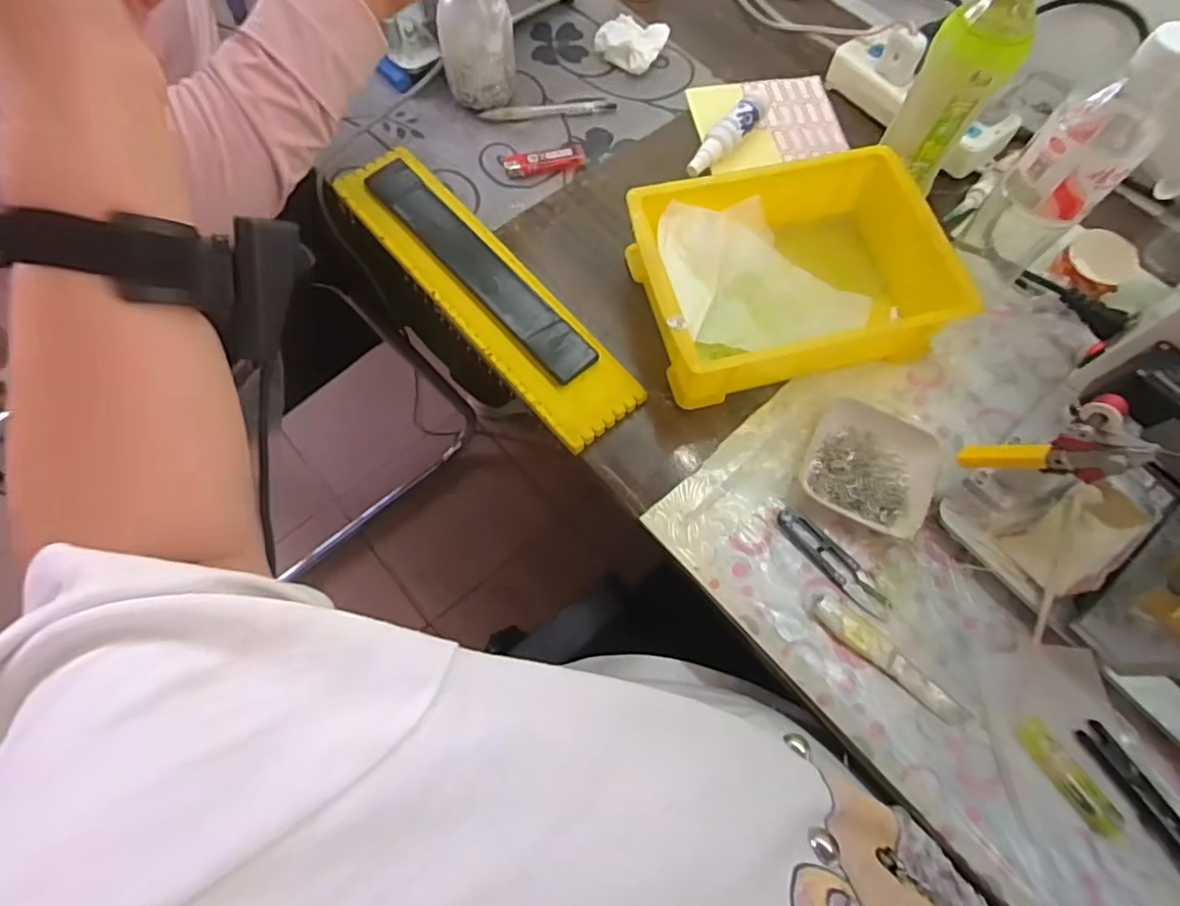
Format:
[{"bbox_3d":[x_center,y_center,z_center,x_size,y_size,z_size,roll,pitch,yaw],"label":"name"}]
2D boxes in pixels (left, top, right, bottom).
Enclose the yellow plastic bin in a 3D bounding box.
[{"bbox_3d":[0.167,-0.154,0.499,0.261,0.079,0.173,-13,69,-8],"label":"yellow plastic bin"}]

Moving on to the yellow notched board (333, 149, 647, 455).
[{"bbox_3d":[-0.095,-0.144,0.521,0.081,0.019,0.335,-39,75,-16],"label":"yellow notched board"}]

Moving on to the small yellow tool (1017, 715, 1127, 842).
[{"bbox_3d":[0.327,0.221,0.409,0.024,0.010,0.085,-35,74,-15],"label":"small yellow tool"}]

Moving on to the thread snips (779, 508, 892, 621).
[{"bbox_3d":[0.186,0.082,0.460,0.027,0.004,0.101,-42,75,-17],"label":"thread snips"}]

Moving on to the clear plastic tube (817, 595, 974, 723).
[{"bbox_3d":[0.216,0.147,0.432,0.123,0.008,0.021,38,71,12],"label":"clear plastic tube"}]

